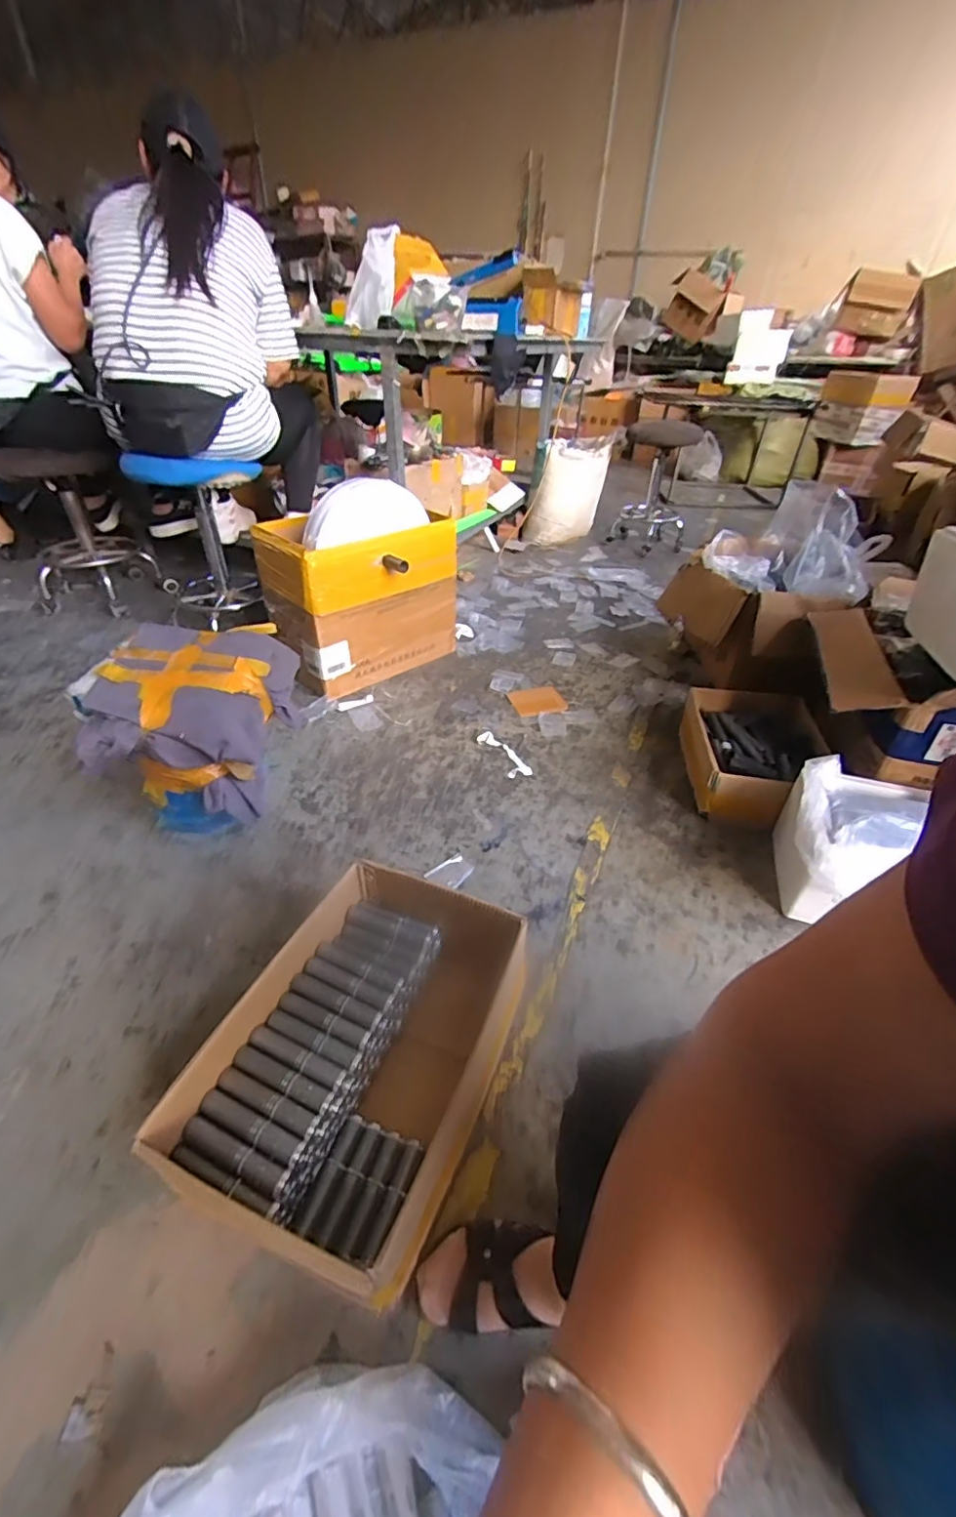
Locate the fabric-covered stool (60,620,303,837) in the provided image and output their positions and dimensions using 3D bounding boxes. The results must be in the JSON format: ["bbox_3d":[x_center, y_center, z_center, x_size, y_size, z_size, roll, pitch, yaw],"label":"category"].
[{"bbox_3d":[-0.494,-0.030,1.008,0.290,0.328,0.324,-4,38,-8],"label":"fabric-covered stool"}]

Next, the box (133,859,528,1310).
[{"bbox_3d":[-0.139,0.357,0.694,0.309,0.149,0.434,18,40,20],"label":"box"}]

